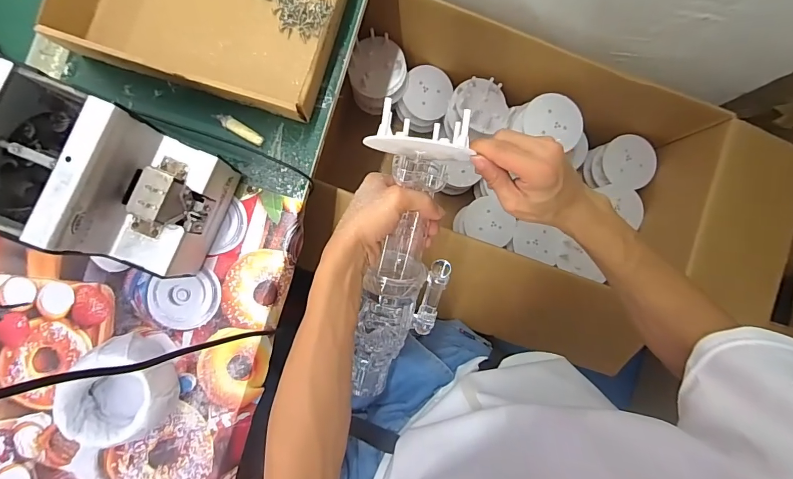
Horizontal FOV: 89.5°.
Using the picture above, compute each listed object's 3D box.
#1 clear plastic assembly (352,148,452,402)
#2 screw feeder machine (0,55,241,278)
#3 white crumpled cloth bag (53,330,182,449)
[{"bbox_3d":[0.011,0.058,0.444,0.087,0.050,0.294,11,113,-3],"label":"clear plastic assembly"},{"bbox_3d":[-0.271,-0.054,0.376,0.172,0.151,0.120,24,85,-2],"label":"screw feeder machine"},{"bbox_3d":[-0.276,0.149,0.403,0.084,0.065,0.096,-20,88,-5],"label":"white crumpled cloth bag"}]

